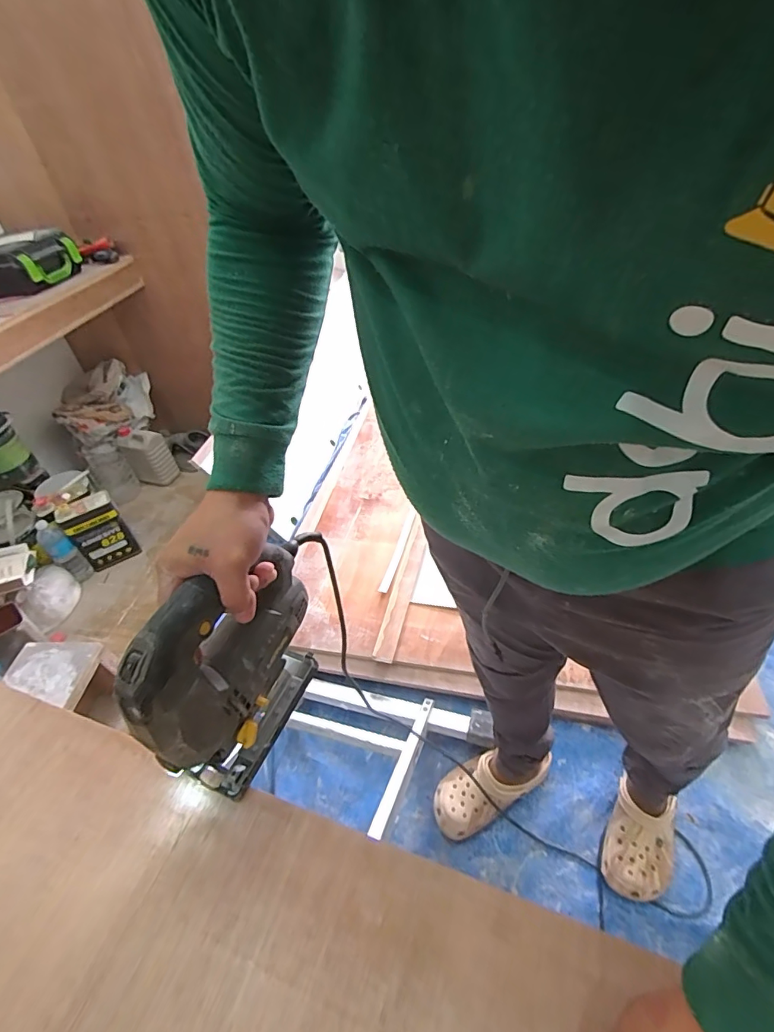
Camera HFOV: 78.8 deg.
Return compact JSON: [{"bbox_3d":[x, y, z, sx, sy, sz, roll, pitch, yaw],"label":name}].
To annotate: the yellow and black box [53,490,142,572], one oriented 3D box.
[{"bbox_3d":[-1.004,0.061,1.644,0.168,0.241,0.107,-36,50,-28],"label":"yellow and black box"}]

